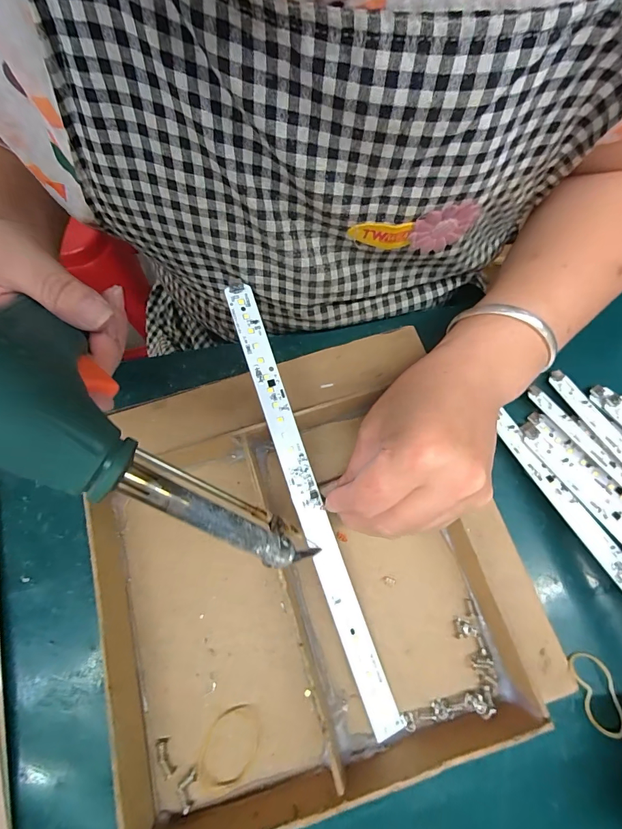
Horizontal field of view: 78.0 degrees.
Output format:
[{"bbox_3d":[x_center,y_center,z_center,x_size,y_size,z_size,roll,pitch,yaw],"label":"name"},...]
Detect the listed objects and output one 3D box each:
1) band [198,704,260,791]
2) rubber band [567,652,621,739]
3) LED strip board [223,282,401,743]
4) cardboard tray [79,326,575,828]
[{"bbox_3d":[-0.046,0.191,0.220,0.031,0.004,0.043,13,71,7],"label":"band"},{"bbox_3d":[0.168,0.163,0.224,0.021,0.006,0.042,-17,71,-1],"label":"rubber band"},{"bbox_3d":[-0.004,0.050,0.238,0.018,0.009,0.279,-18,84,-4],"label":"LED strip board"},{"bbox_3d":[-0.015,0.080,0.241,0.262,0.035,0.250,-17,71,-4],"label":"cardboard tray"}]

